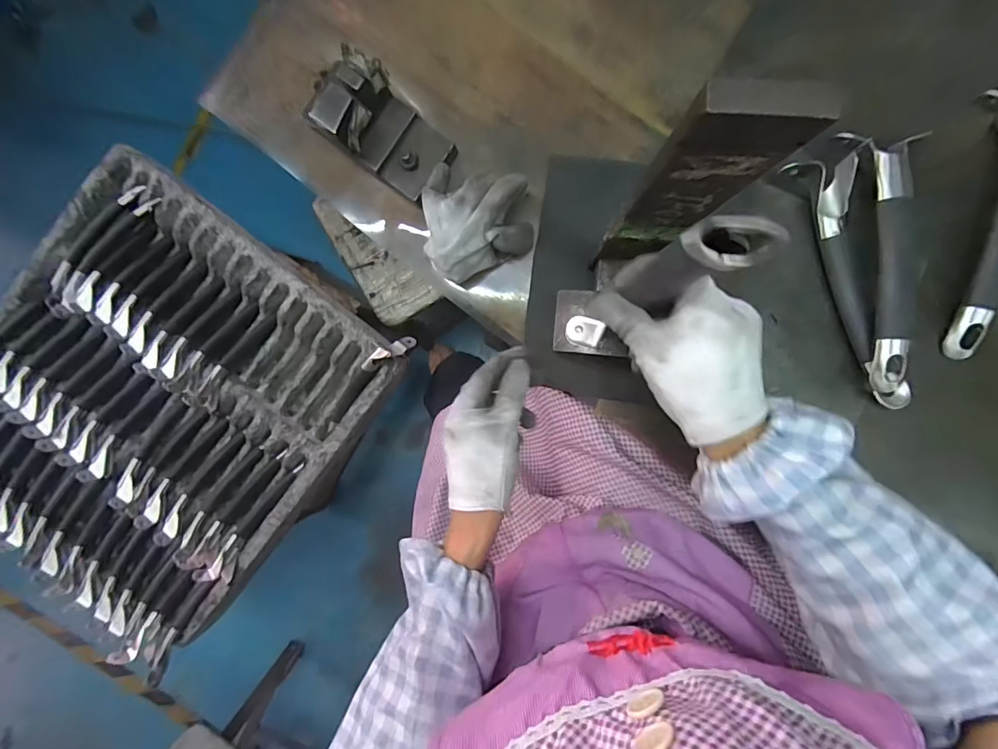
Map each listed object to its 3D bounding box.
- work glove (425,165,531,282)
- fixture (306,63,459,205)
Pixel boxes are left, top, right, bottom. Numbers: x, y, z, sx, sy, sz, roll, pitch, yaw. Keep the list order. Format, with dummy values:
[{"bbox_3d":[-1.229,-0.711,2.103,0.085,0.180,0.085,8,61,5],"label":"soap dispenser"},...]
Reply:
[{"bbox_3d":[-0.017,-0.122,0.394,0.088,0.064,0.084,2,91,4],"label":"work glove"},{"bbox_3d":[-0.094,-0.202,0.393,0.091,0.076,0.062,32,93,3],"label":"fixture"}]

